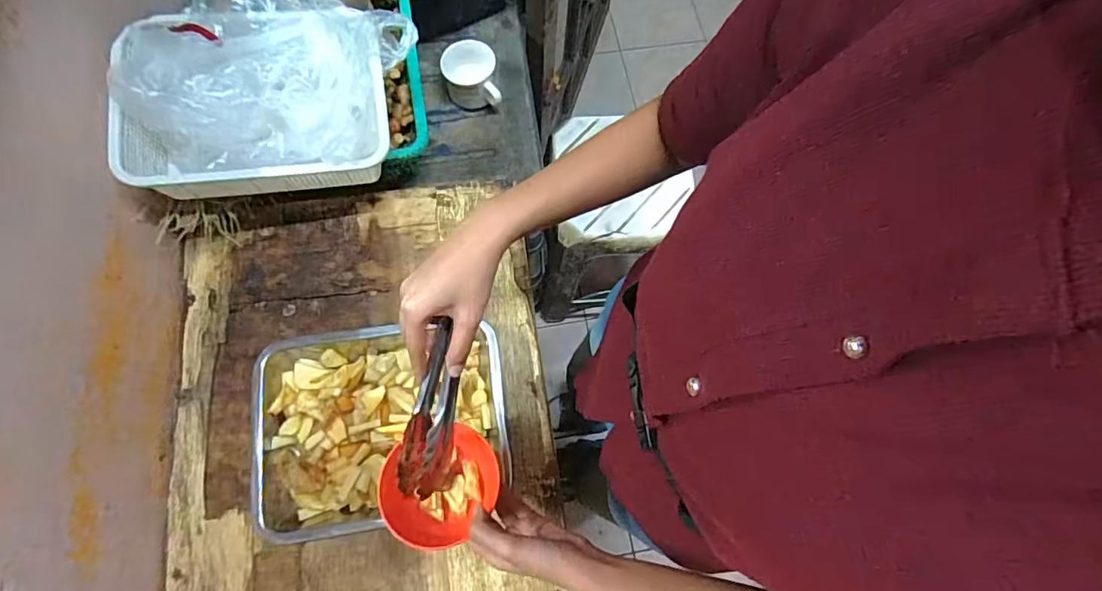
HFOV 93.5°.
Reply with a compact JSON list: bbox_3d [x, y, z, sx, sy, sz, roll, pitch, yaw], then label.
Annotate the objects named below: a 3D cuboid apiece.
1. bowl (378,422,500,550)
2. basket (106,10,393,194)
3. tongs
[{"bbox_3d":[-0.102,0.183,0.496,0.108,0.047,0.098,-22,74,-9],"label":"bowl"},{"bbox_3d":[-0.336,-0.220,0.597,0.282,0.085,0.229,-4,77,-12],"label":"basket"},{"bbox_3d":[-0.105,0.101,0.466,0.043,0.029,0.152,11,95,2],"label":"tongs"}]

